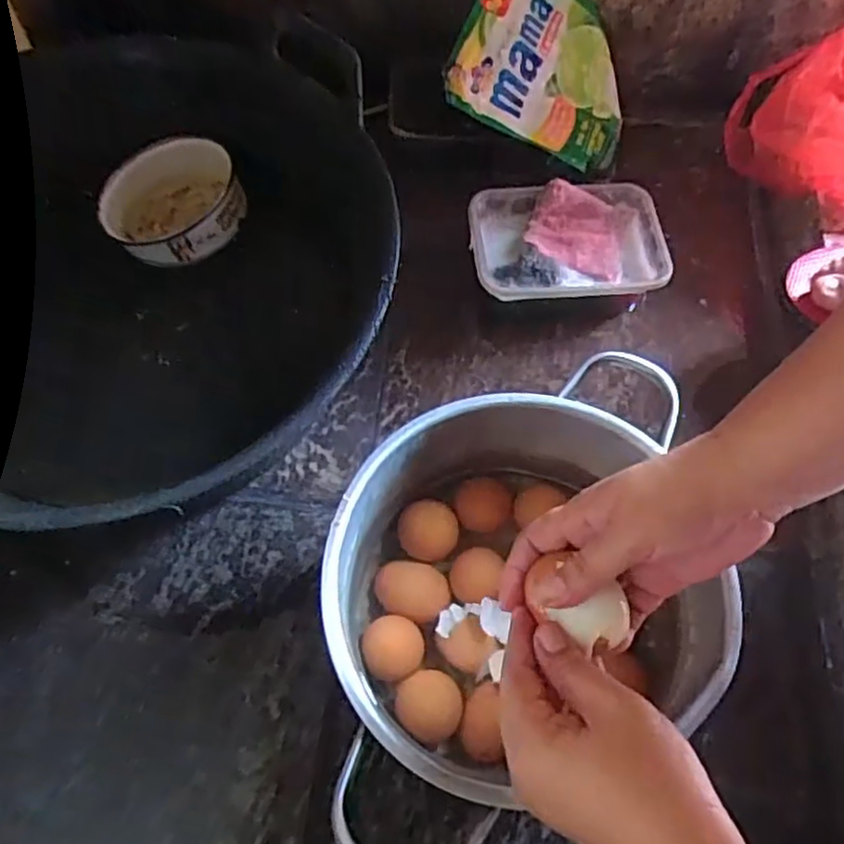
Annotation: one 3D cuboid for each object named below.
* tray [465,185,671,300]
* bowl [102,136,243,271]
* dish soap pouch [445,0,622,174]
[{"bbox_3d":[0.132,-0.163,0.612,0.171,0.033,0.112,-5,63,-4],"label":"tray"},{"bbox_3d":[-0.204,-0.185,0.577,0.114,0.052,0.109,1,63,-1],"label":"bowl"},{"bbox_3d":[0.125,-0.340,0.645,0.178,0.037,0.146,22,95,-19],"label":"dish soap pouch"}]

